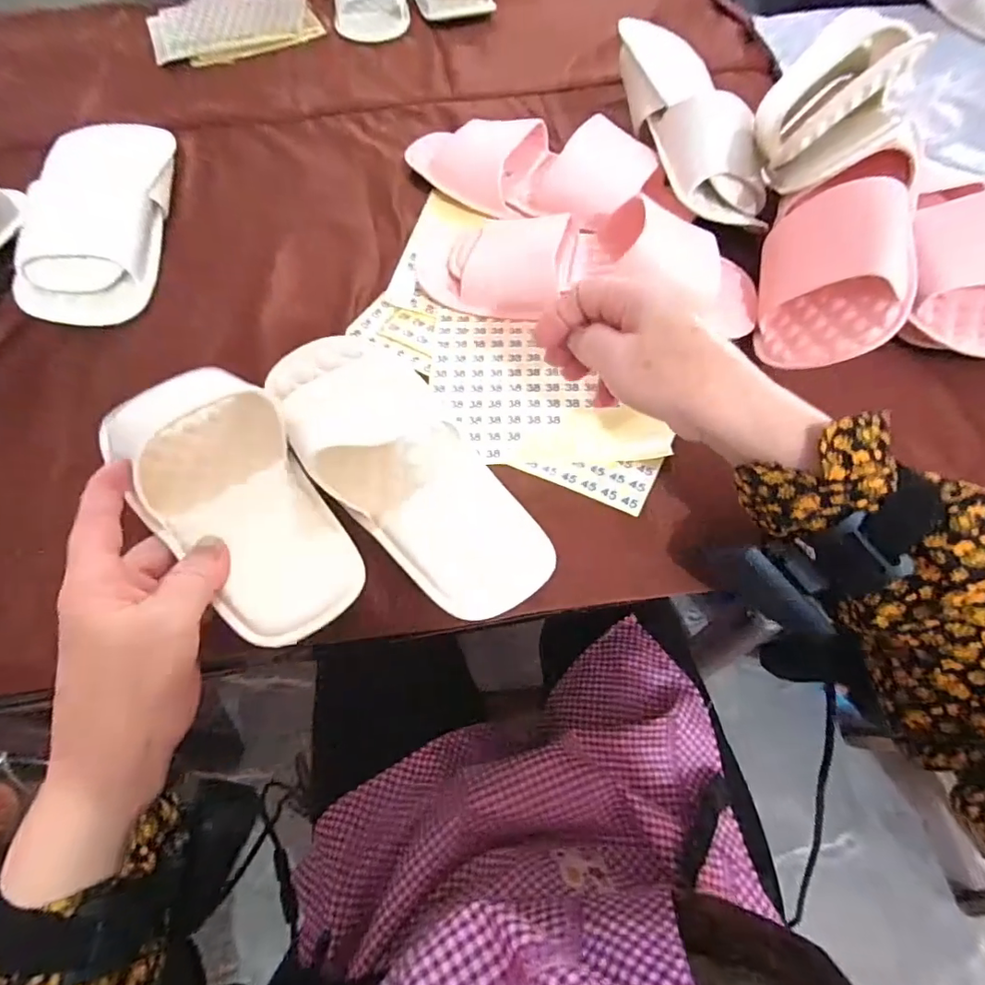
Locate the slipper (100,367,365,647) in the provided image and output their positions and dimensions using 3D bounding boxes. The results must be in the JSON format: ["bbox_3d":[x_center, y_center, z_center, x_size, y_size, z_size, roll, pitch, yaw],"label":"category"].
[{"bbox_3d":[-0.149,0.001,0.314,0.087,0.046,0.189,-37,67,-17],"label":"slipper"}]

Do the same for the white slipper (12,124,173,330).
[{"bbox_3d":[-0.342,-0.238,0.465,0.095,0.059,0.238,-4,61,0],"label":"white slipper"}]

